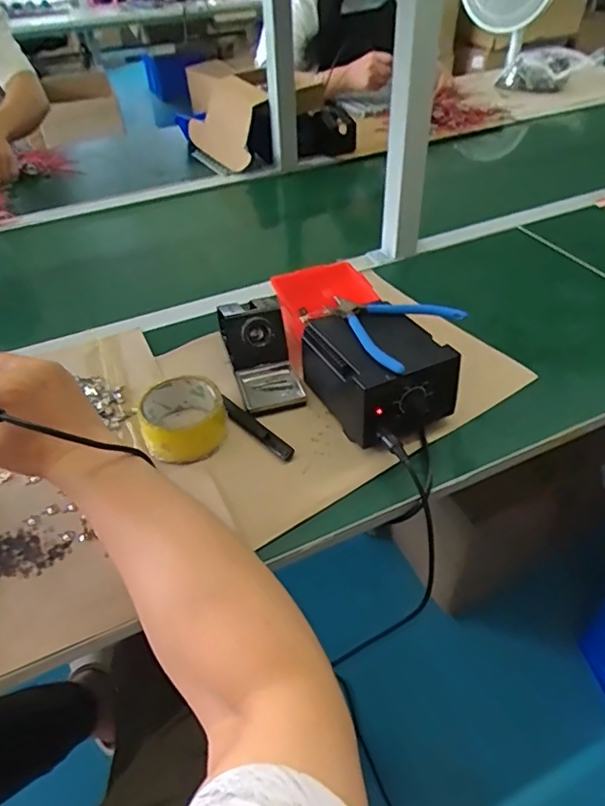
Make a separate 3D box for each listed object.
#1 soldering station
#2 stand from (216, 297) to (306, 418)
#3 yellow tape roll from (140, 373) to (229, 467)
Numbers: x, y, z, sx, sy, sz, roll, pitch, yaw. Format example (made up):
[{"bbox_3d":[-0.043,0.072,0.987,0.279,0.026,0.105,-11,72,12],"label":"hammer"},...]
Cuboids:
[{"bbox_3d":[0.079,-0.036,0.616,0.114,0.090,0.145,-23,46,-20],"label":"soldering station"},{"bbox_3d":[-0.049,-0.065,0.671,0.074,0.076,0.155,-15,44,-12],"label":"stand"},{"bbox_3d":[-0.128,0.017,0.605,0.085,0.047,0.085,-2,43,2],"label":"yellow tape roll"}]

